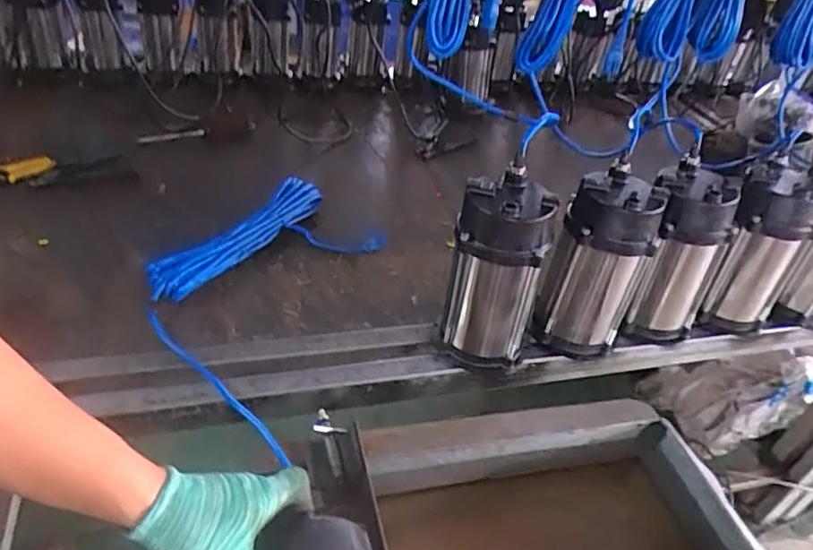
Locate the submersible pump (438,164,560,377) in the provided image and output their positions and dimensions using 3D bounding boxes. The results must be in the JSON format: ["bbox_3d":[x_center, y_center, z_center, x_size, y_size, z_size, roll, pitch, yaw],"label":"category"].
[{"bbox_3d":[0.122,0.001,0.844,0.120,0.253,0.109,11,39,6],"label":"submersible pump"}]

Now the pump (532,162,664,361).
[{"bbox_3d":[0.276,-0.008,0.892,0.122,0.253,0.123,25,42,21],"label":"pump"}]

